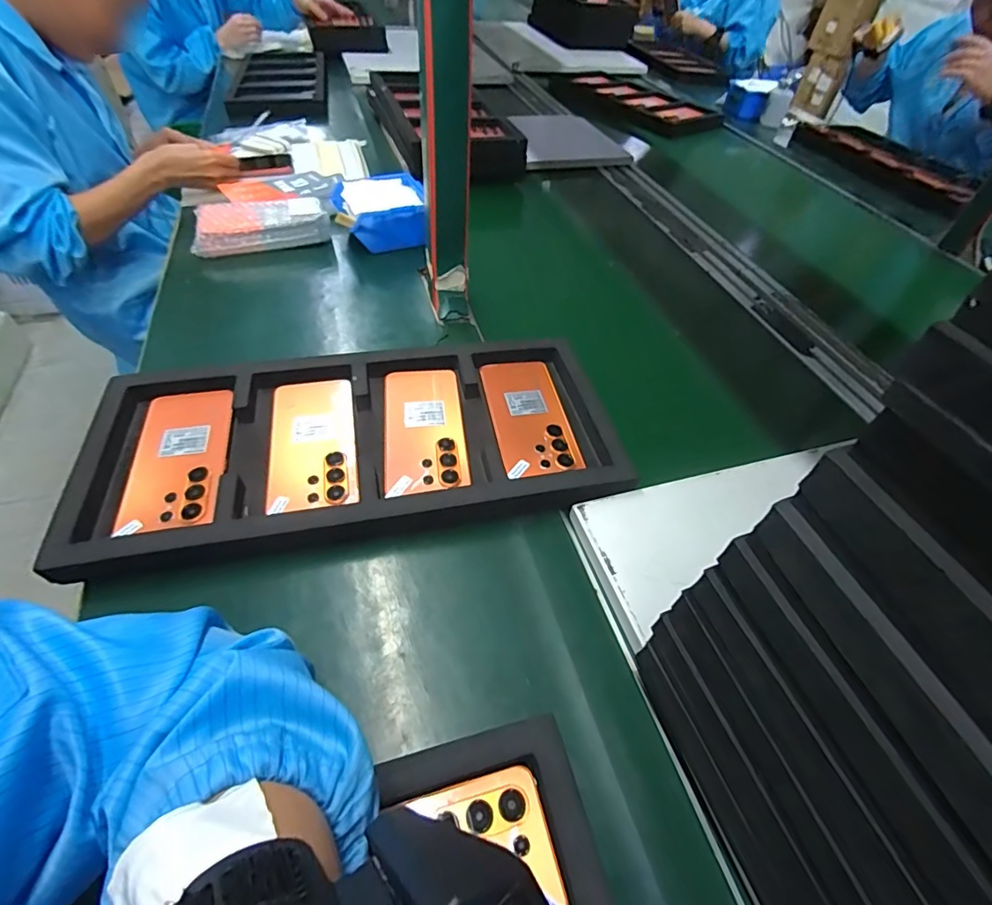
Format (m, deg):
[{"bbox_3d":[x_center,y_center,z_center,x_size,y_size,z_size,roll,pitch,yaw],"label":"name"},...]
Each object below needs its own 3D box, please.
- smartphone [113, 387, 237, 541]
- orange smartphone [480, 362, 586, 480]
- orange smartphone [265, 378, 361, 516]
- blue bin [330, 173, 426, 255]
[{"bbox_3d":[-0.288,0.002,0.457,0.078,0.017,0.163,-9,55,-11],"label":"smartphone"},{"bbox_3d":[0.033,-0.039,0.518,0.075,0.008,0.160,-9,51,-6],"label":"orange smartphone"},{"bbox_3d":[-0.174,-0.012,0.474,0.077,0.009,0.171,-9,49,-11],"label":"orange smartphone"},{"bbox_3d":[-0.178,-0.372,0.775,0.132,0.059,0.131,-12,51,-15],"label":"blue bin"}]

